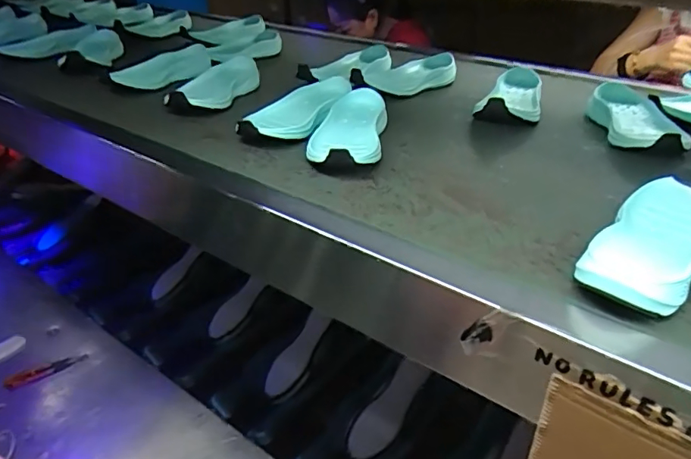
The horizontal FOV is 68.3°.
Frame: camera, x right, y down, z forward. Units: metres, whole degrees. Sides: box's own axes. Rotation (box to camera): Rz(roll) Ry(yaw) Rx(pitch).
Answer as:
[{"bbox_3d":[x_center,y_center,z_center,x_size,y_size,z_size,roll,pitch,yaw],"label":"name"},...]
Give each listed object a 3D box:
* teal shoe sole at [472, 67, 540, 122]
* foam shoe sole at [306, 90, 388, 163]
[{"bbox_3d":[0.252,-0.205,0.781,0.090,0.046,0.182,10,36,16],"label":"teal shoe sole"},{"bbox_3d":[0.004,-0.127,0.652,0.089,0.040,0.220,5,31,6],"label":"foam shoe sole"}]

